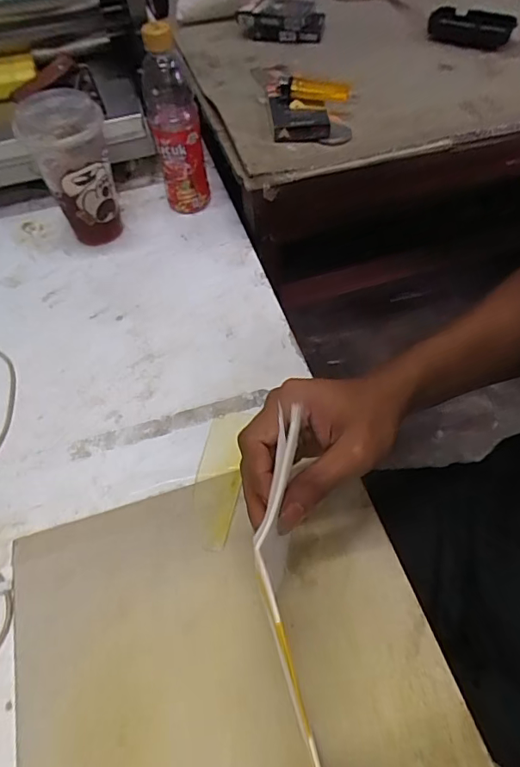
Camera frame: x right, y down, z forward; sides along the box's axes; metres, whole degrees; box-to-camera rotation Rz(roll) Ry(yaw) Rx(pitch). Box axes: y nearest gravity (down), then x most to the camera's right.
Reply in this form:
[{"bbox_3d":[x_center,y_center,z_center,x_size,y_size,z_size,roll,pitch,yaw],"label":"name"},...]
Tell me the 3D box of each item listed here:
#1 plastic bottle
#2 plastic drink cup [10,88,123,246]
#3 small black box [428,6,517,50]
[{"bbox_3d":[-0.096,-0.293,0.553,0.052,0.192,0.059,-15,55,-7],"label":"plastic bottle"},{"bbox_3d":[-0.202,-0.233,0.552,0.087,0.146,0.086,-20,56,-10],"label":"plastic drink cup"},{"bbox_3d":[0.282,-0.475,0.655,0.104,0.032,0.047,20,59,17],"label":"small black box"}]

